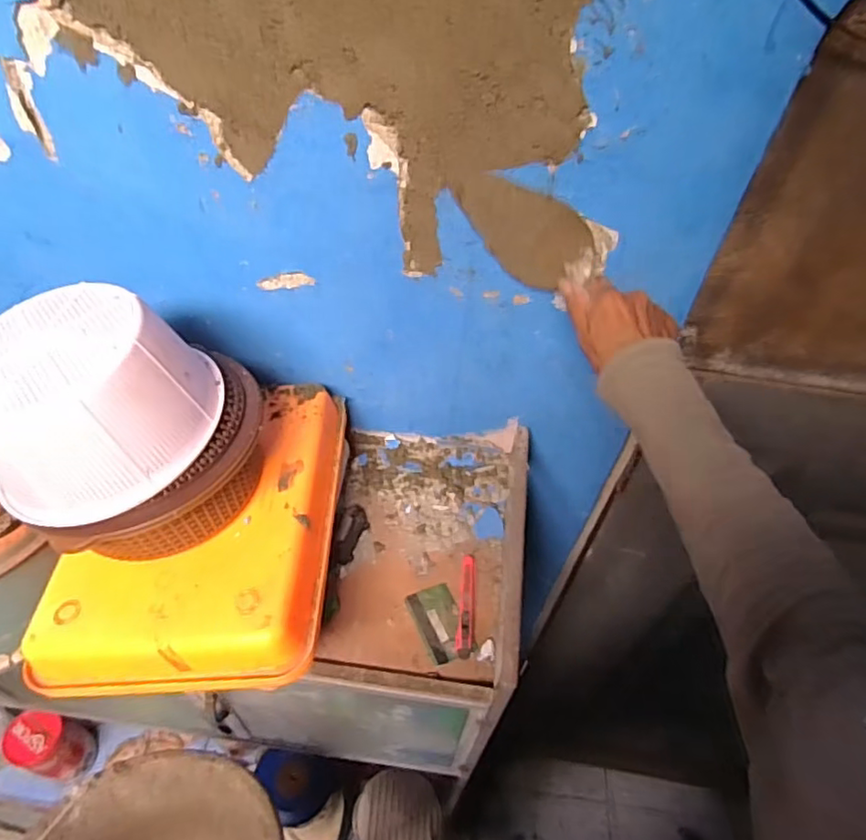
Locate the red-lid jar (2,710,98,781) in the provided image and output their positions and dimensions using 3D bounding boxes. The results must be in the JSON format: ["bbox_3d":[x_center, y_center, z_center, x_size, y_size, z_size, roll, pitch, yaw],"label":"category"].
[{"bbox_3d":[-0.727,0.609,1.139,0.107,0.183,0.097,16,51,9],"label":"red-lid jar"}]

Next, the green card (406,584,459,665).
[{"bbox_3d":[0.009,0.225,0.673,0.053,0.008,0.082,-15,56,-25],"label":"green card"}]

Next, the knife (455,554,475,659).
[{"bbox_3d":[0.039,0.206,0.686,0.018,0.012,0.122,7,50,2],"label":"knife"}]

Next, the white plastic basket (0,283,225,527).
[{"bbox_3d":[-0.284,-0.026,0.507,0.197,0.110,0.182,-34,60,-27],"label":"white plastic basket"}]

